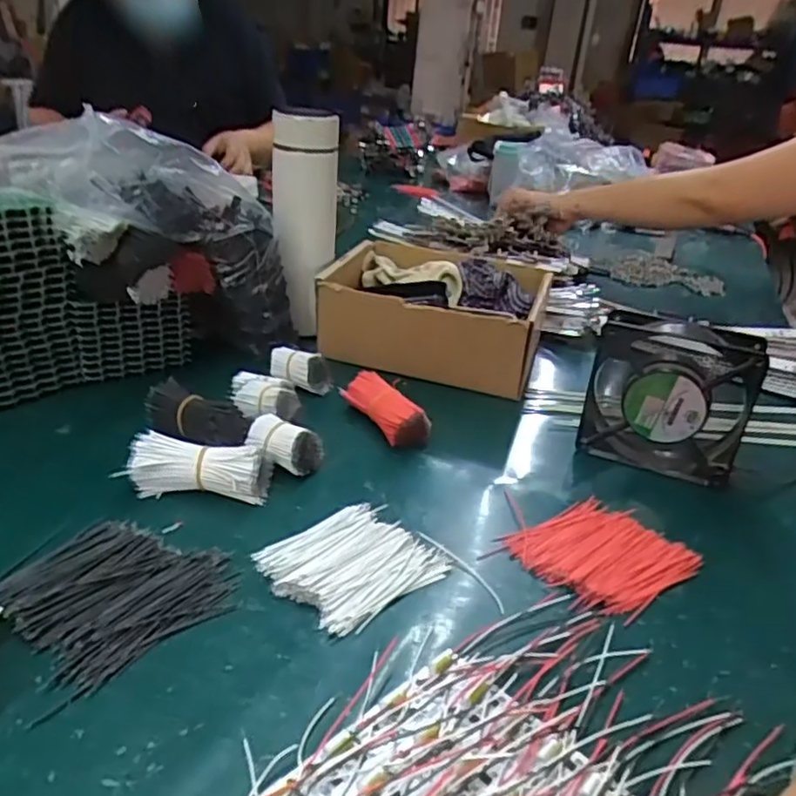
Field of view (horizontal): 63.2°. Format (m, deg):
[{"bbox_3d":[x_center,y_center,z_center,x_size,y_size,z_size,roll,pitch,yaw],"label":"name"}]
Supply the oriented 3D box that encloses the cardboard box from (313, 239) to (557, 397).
[{"bbox_3d":[0.037,-0.090,0.694,0.221,0.091,0.174,12,27,11],"label":"cardboard box"}]

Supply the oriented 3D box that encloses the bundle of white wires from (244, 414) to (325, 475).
[{"bbox_3d":[-0.089,0.038,0.495,0.053,0.033,0.034,15,28,17],"label":"bundle of white wires"}]

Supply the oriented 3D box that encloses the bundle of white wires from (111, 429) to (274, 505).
[{"bbox_3d":[-0.140,0.048,0.459,0.094,0.034,0.034,5,27,-2],"label":"bundle of white wires"}]

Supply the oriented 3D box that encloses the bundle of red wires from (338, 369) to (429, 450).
[{"bbox_3d":[-0.012,0.009,0.562,0.030,0.034,0.090,-15,33,-36],"label":"bundle of red wires"}]

